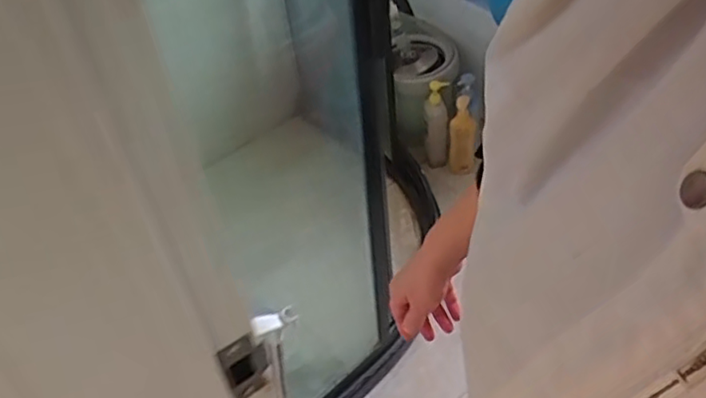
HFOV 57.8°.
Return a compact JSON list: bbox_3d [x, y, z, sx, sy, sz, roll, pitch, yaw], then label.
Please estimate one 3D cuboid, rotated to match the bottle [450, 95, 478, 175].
[{"bbox_3d":[0.290,-0.174,1.691,0.065,0.236,0.078,1,46,7],"label":"bottle"}]

